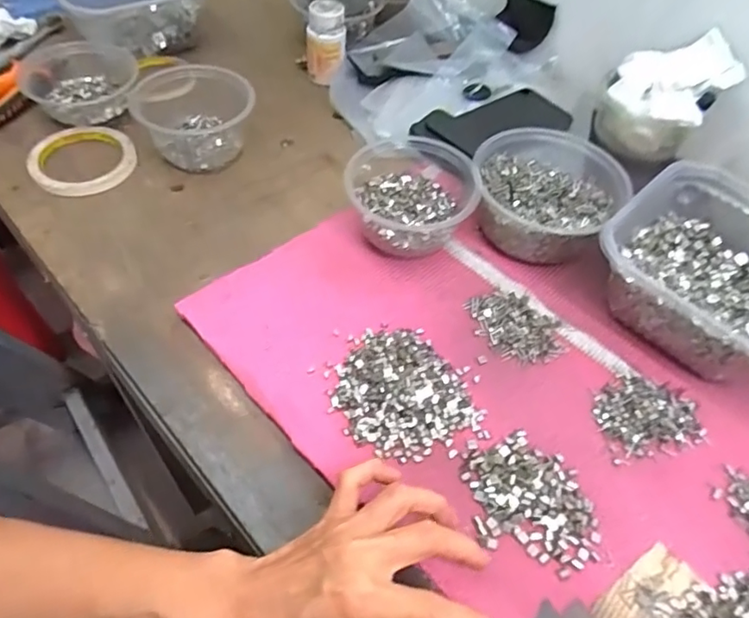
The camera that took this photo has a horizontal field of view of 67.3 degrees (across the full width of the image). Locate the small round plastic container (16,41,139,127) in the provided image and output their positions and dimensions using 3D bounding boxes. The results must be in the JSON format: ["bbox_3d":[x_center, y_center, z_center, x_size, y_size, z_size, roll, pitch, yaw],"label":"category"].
[{"bbox_3d":[-0.322,-0.250,0.616,0.116,0.043,0.120,1,55,-2],"label":"small round plastic container"}]

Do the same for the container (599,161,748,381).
[{"bbox_3d":[0.287,-0.028,0.469,0.165,0.074,0.172,-36,64,-27],"label":"container"}]

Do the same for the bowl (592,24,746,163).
[{"bbox_3d":[0.302,-0.222,0.592,0.114,0.084,0.104,-37,64,-27],"label":"bowl"}]

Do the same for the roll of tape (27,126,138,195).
[{"bbox_3d":[-0.293,-0.150,0.565,0.096,0.016,0.095,3,53,-4],"label":"roll of tape"}]

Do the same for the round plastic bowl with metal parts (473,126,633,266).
[{"bbox_3d":[0.162,-0.111,0.527,0.130,0.062,0.153,34,58,19],"label":"round plastic bowl with metal parts"}]

